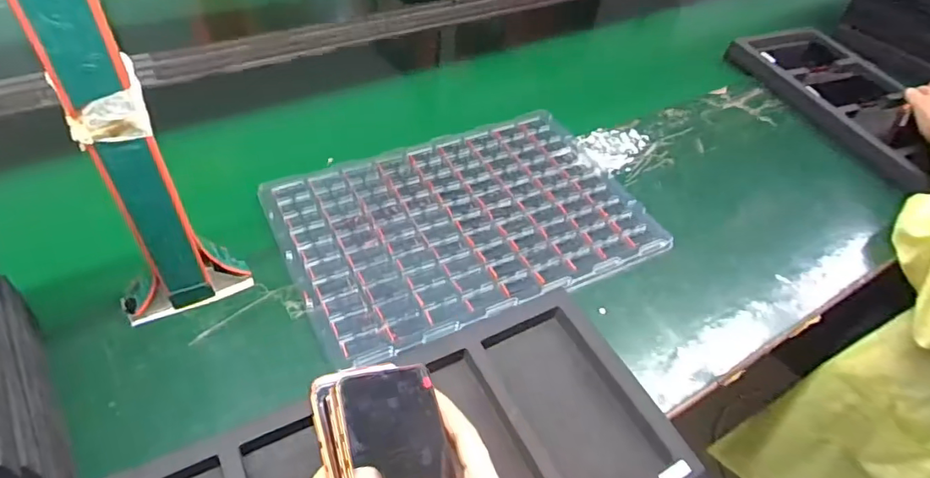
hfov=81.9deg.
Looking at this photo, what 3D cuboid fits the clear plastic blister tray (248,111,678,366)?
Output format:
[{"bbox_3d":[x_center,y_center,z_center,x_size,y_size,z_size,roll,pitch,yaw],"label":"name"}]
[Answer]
[{"bbox_3d":[0.005,-0.029,0.681,0.441,0.013,0.298,-19,51,-22],"label":"clear plastic blister tray"}]

